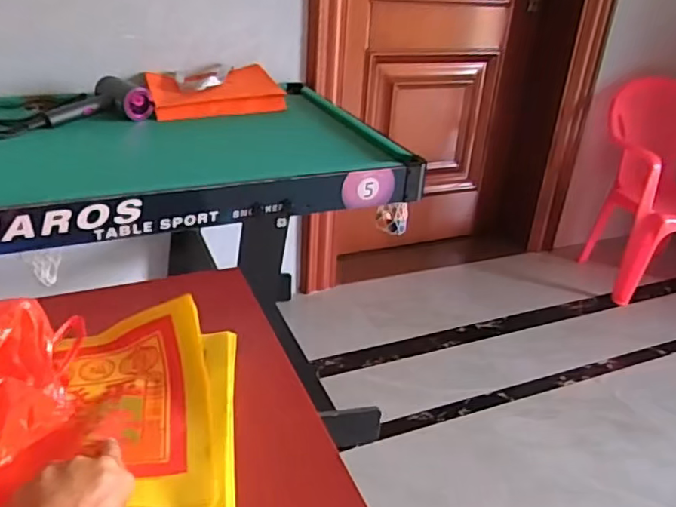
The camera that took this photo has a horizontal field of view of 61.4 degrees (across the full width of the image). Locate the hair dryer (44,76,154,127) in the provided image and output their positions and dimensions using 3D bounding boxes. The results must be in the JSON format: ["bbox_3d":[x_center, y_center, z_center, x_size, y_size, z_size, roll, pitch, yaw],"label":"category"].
[{"bbox_3d":[-0.504,-0.325,1.201,0.209,0.074,0.081,-9,31,-24],"label":"hair dryer"}]

